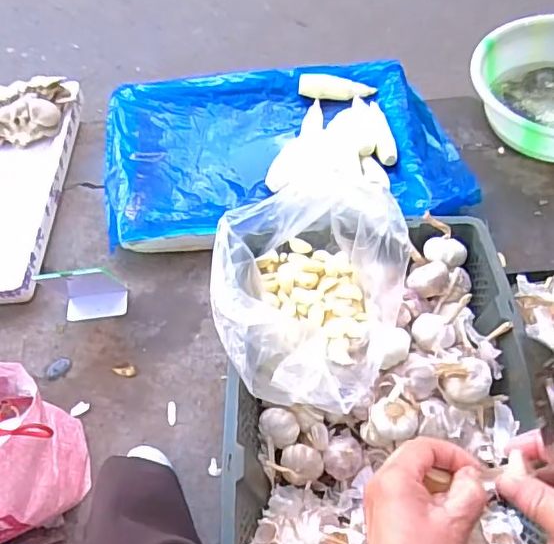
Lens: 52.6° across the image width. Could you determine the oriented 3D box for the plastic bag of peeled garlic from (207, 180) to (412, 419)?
[{"bbox_3d":[0.035,0.024,0.663,0.218,0.126,0.268,2,56,6],"label":"plastic bag of peeled garlic"}]

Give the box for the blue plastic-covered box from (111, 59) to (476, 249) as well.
[{"bbox_3d":[0.009,-0.258,1.182,0.721,0.071,0.475,-7,56,0],"label":"blue plastic-covered box"}]

